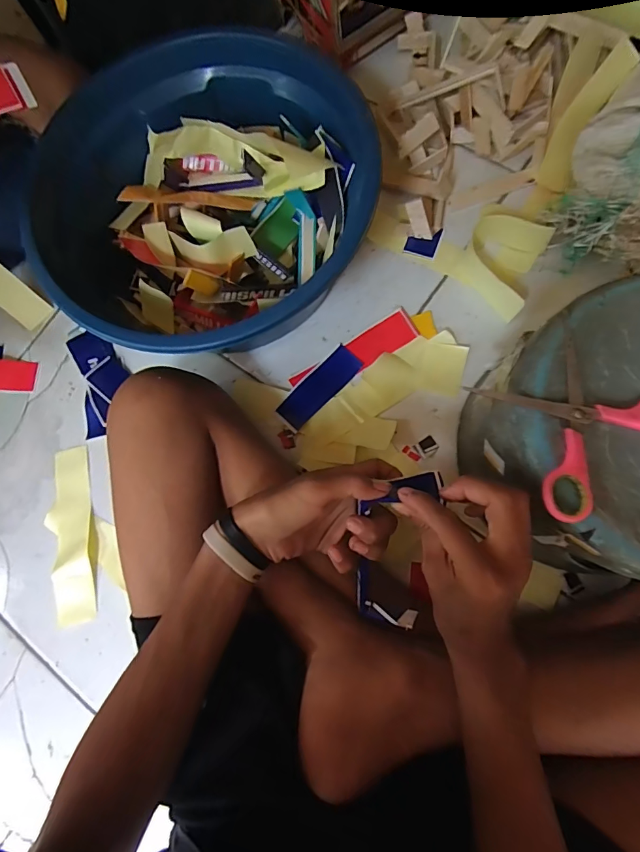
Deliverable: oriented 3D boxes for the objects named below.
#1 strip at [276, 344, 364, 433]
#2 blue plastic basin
[{"bbox_3d":[-0.001,-0.045,0.503,0.043,0.007,0.111,44,87,13],"label":"strip"},{"bbox_3d":[-0.124,-0.239,0.478,0.350,0.133,0.331,-1,78,7],"label":"blue plastic basin"}]

